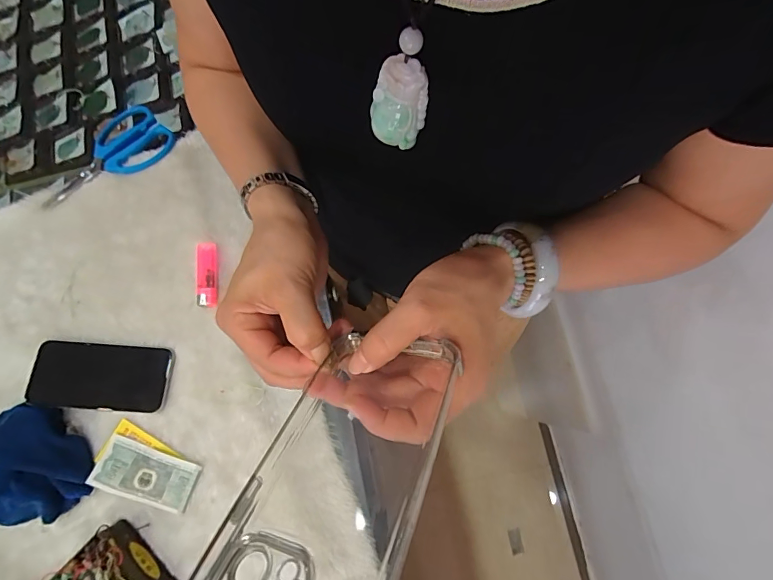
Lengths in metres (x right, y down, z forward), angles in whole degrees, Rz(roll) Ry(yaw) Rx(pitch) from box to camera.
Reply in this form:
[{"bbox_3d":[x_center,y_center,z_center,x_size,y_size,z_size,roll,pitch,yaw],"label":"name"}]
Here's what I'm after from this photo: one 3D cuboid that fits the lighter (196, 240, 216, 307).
[{"bbox_3d":[-0.225,-0.021,0.508,0.023,0.010,0.084,-5,77,0],"label":"lighter"}]

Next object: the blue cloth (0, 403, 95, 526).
[{"bbox_3d":[-0.398,0.192,0.442,0.117,0.050,0.131,-38,79,-7],"label":"blue cloth"}]

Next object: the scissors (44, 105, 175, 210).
[{"bbox_3d":[-0.376,-0.172,0.548,0.106,0.014,0.178,44,82,10],"label":"scissors"}]

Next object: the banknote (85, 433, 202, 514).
[{"bbox_3d":[-0.270,0.205,0.455,0.110,0.013,0.052,17,78,5],"label":"banknote"}]

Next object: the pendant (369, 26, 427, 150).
[{"bbox_3d":[0.007,-0.102,0.211,0.028,0.058,0.008,19,51,5],"label":"pendant"}]

